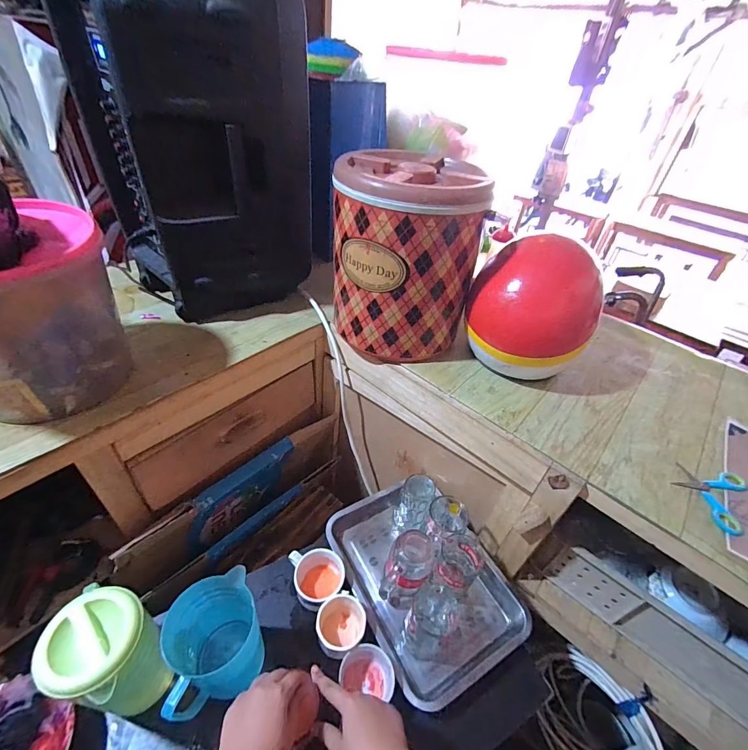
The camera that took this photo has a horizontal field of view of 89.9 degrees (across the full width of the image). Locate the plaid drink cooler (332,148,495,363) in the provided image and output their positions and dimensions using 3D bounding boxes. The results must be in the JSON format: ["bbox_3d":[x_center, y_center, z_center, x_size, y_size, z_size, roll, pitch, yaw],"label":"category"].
[{"bbox_3d":[0.052,-0.205,0.704,0.250,0.314,0.221,8,40,2],"label":"plaid drink cooler"}]

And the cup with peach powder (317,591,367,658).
[{"bbox_3d":[-0.056,0.407,0.609,0.075,0.063,0.074,3,42,-2],"label":"cup with peach powder"}]

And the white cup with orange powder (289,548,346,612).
[{"bbox_3d":[-0.097,0.355,0.663,0.085,0.064,0.097,-13,45,-19],"label":"white cup with orange powder"}]

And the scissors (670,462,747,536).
[{"bbox_3d":[0.509,0.173,0.568,0.087,0.007,0.124,32,47,27],"label":"scissors"}]

